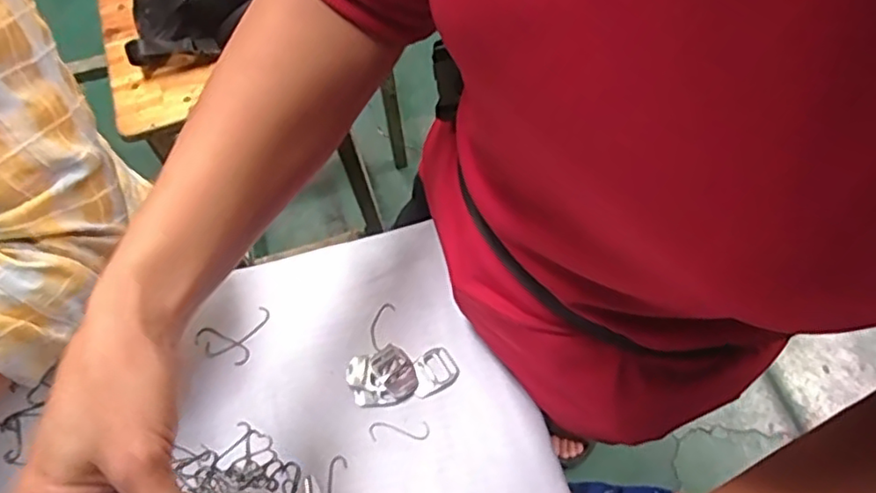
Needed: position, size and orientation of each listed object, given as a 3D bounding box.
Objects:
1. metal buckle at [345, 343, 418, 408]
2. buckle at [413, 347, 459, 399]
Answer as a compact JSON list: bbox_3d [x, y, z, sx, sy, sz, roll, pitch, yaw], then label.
[{"bbox_3d":[-0.043,0.096,0.465,0.048,0.011,0.043,-21,67,-5],"label":"metal buckle"},{"bbox_3d":[-0.004,0.094,0.471,0.035,0.004,0.029,-32,68,-10],"label":"buckle"}]

